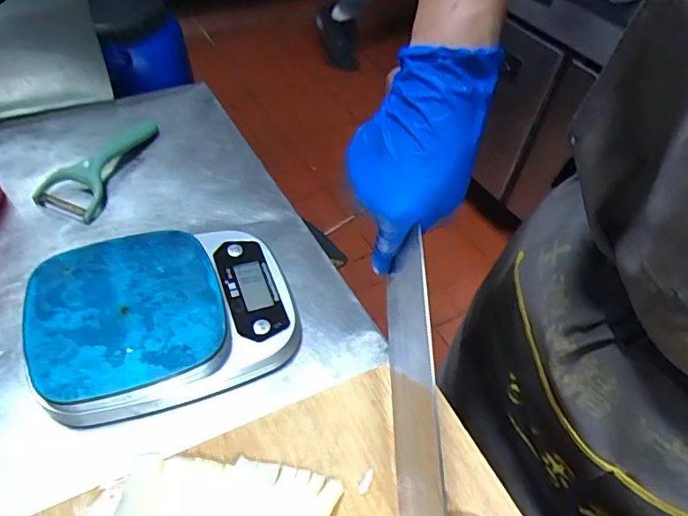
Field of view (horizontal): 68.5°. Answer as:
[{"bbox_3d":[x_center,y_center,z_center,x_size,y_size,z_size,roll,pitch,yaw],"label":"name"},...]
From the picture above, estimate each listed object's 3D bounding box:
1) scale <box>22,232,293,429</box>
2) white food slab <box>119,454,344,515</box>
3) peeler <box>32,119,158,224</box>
[{"bbox_3d":[-0.138,0.037,0.393,0.184,0.027,0.144,-16,51,-20],"label":"scale"},{"bbox_3d":[-0.068,0.149,0.297,0.127,0.014,0.060,2,47,-5],"label":"white food slab"},{"bbox_3d":[-0.247,-0.103,0.510,0.060,0.026,0.147,12,47,5],"label":"peeler"}]

